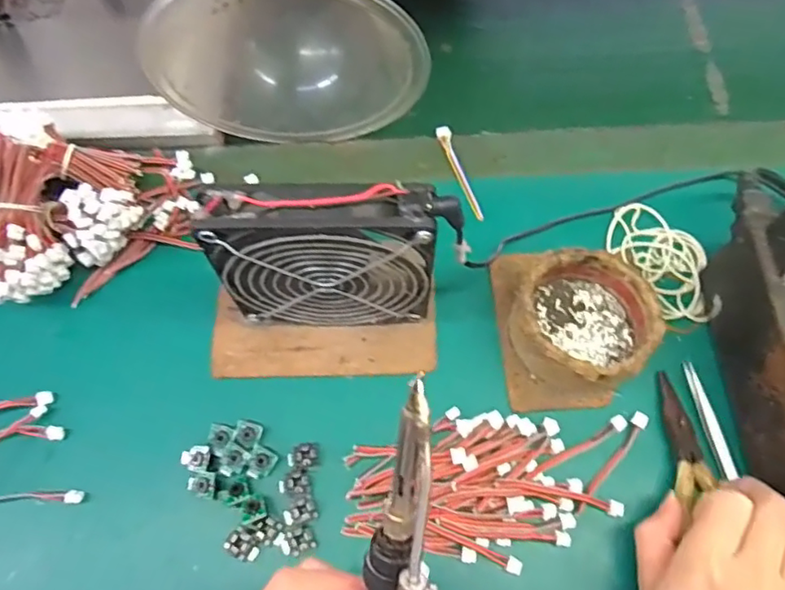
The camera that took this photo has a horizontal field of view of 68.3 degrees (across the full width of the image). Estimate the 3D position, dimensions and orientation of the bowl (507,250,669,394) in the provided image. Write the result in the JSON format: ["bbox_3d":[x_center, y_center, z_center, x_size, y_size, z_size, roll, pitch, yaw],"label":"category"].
[{"bbox_3d":[0.118,0.015,0.362,0.081,0.043,0.082,0,66,0],"label":"bowl"}]

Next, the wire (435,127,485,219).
[{"bbox_3d":[0.050,-0.093,0.436,0.012,0.005,0.086,-15,67,-6],"label":"wire"}]

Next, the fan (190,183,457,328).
[{"bbox_3d":[-0.032,-0.016,0.331,0.123,0.128,0.027,0,66,1],"label":"fan"}]

